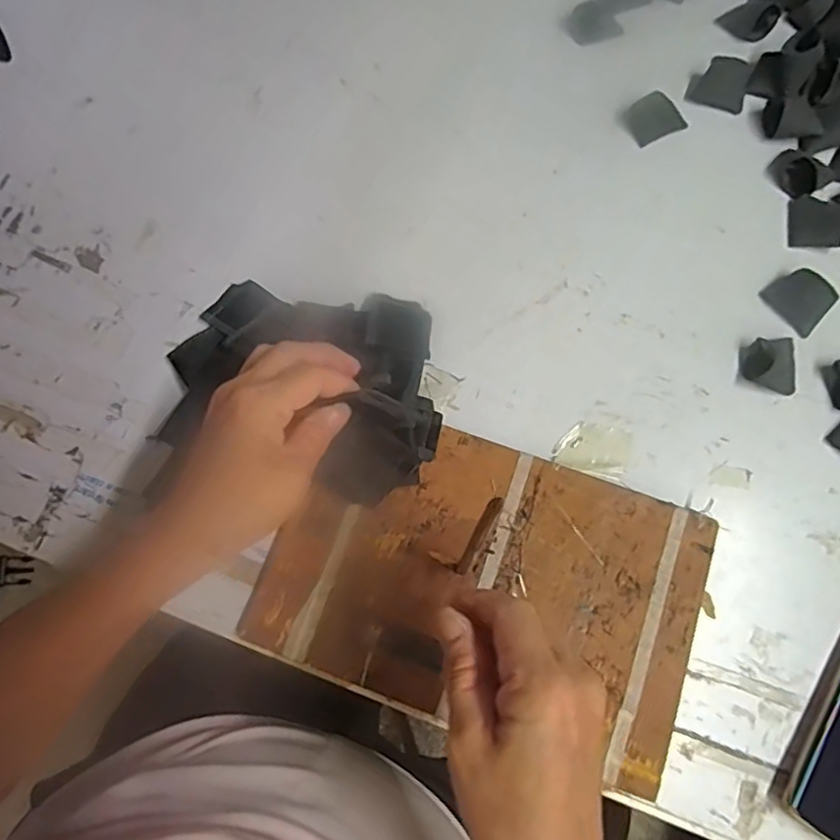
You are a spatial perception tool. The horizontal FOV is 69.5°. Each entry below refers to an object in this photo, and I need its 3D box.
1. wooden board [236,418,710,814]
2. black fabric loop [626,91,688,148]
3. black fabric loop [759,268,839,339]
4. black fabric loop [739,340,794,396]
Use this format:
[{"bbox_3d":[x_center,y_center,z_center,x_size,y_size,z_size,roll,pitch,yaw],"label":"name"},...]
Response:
[{"bbox_3d":[0.042,0.105,0.399,0.269,0.016,0.174,19,75,6],"label":"wooden board"},{"bbox_3d":[0.196,-0.251,0.501,0.042,0.015,0.034,-26,75,-7],"label":"black fabric loop"},{"bbox_3d":[0.288,-0.092,0.457,0.036,0.015,0.045,-37,76,-10],"label":"black fabric loop"},{"bbox_3d":[0.257,-0.043,0.438,0.040,0.022,0.040,6,74,2],"label":"black fabric loop"}]

